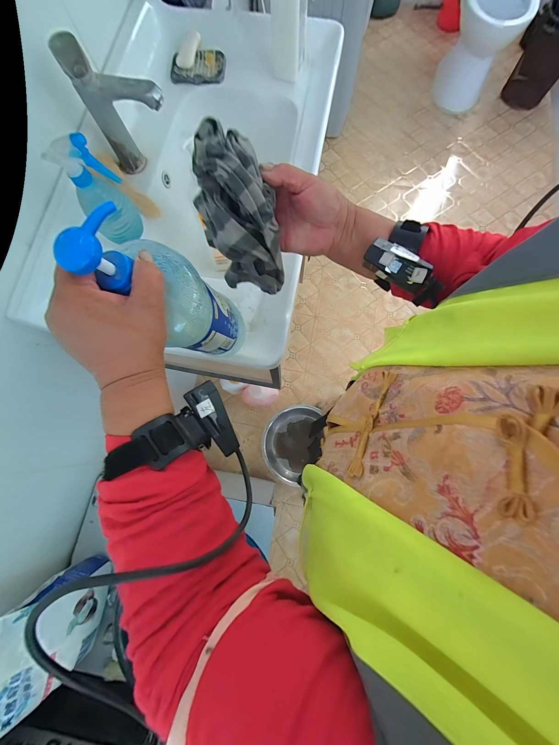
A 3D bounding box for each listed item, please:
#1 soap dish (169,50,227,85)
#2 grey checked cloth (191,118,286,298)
[{"bbox_3d":[-0.180,-0.677,0.581,0.118,0.017,0.082,5,76,3],"label":"soap dish"},{"bbox_3d":[-0.045,-0.167,0.308,0.075,0.180,0.078,-24,48,-4],"label":"grey checked cloth"}]

